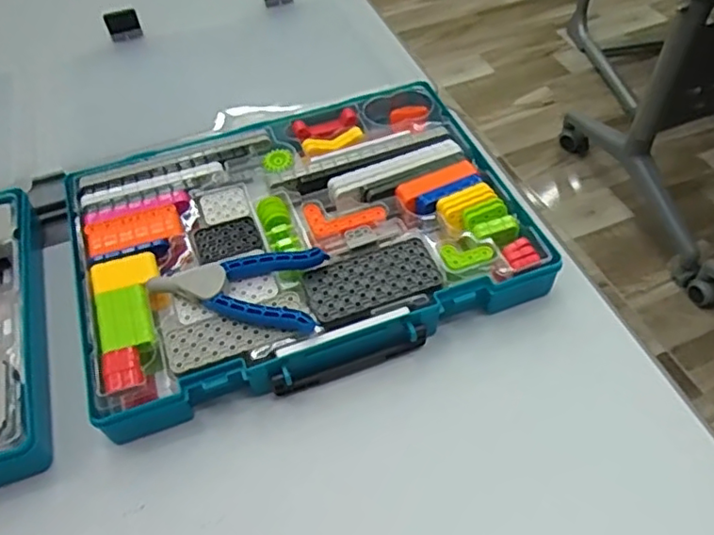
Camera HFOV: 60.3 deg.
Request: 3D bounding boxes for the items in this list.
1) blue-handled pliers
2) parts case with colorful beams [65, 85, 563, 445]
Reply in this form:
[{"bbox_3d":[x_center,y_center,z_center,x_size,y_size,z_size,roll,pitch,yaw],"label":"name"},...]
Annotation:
[{"bbox_3d":[-0.086,0.006,0.473,0.130,0.019,0.073,12,54,11],"label":"blue-handled pliers"},{"bbox_3d":[-0.055,-0.041,0.534,0.366,0.044,0.287,-20,53,-10],"label":"parts case with colorful beams"}]

